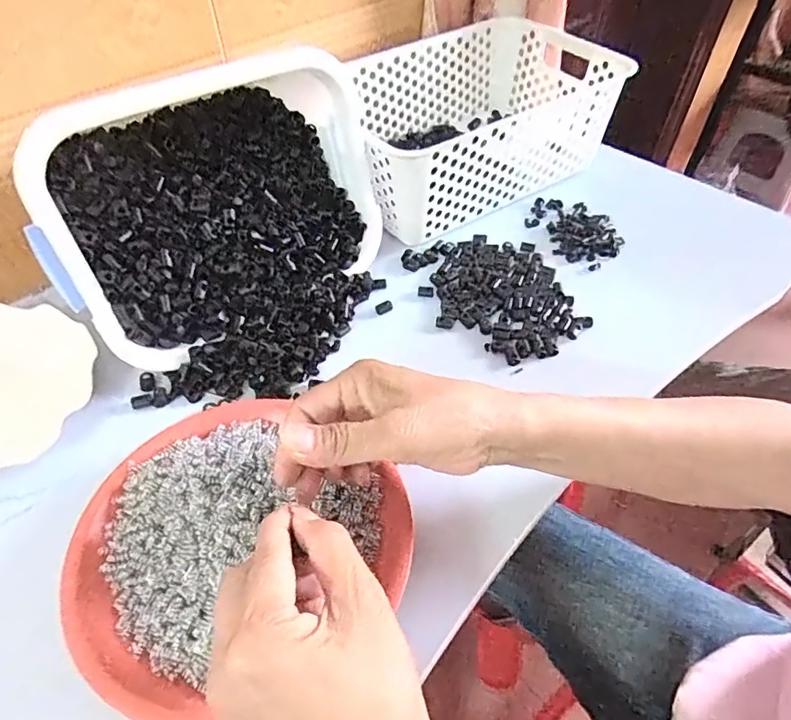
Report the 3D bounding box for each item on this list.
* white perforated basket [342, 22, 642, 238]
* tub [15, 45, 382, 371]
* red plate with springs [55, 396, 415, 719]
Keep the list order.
[{"bbox_3d":[0.082,-0.269,0.598,0.309,0.120,0.199,-27,54,-21],"label":"white perforated basket"},{"bbox_3d":[-0.144,-0.135,0.440,0.265,0.171,0.157,-26,54,-20],"label":"tub"},{"bbox_3d":[-0.089,0.105,0.321,0.192,0.028,0.193,0,49,0],"label":"red plate with springs"}]

